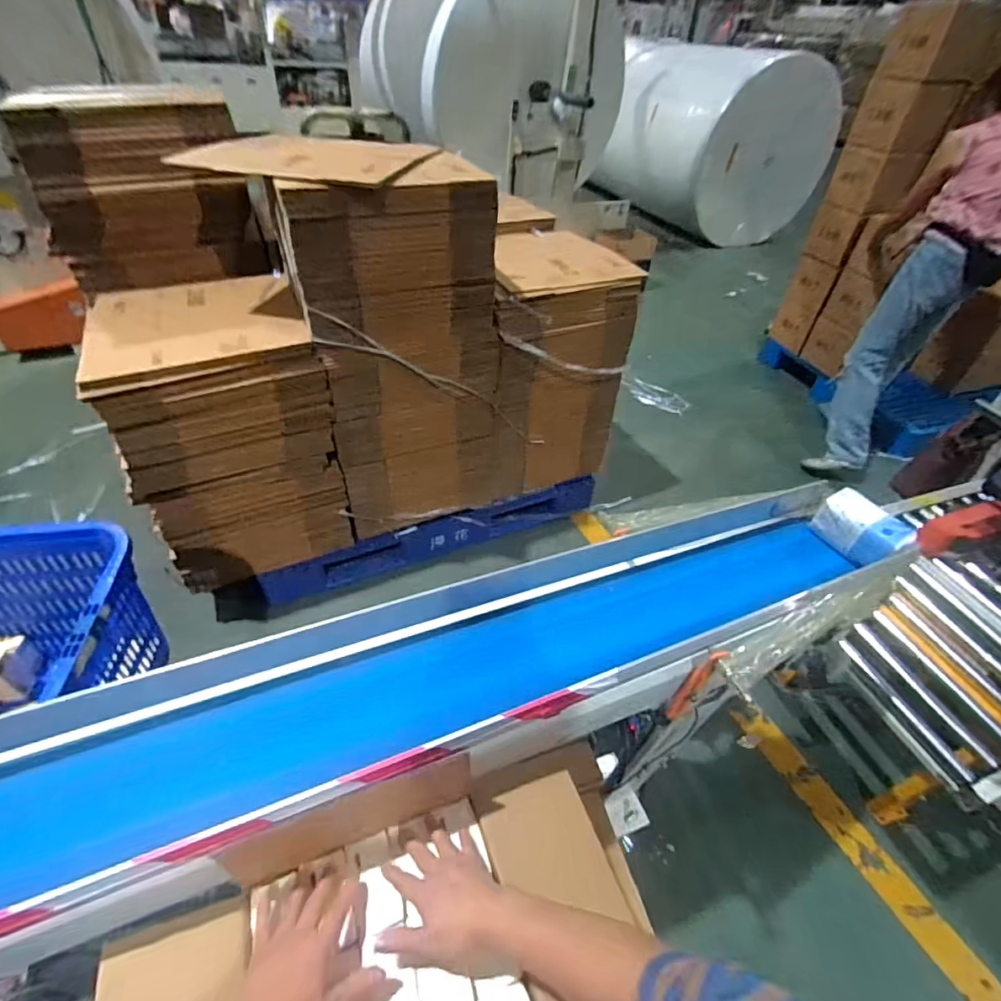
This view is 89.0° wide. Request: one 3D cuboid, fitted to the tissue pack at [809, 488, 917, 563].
[{"bbox_3d":[0.581,0.048,0.822,0.053,0.083,0.125,-14,46,-19],"label":"tissue pack"}]

